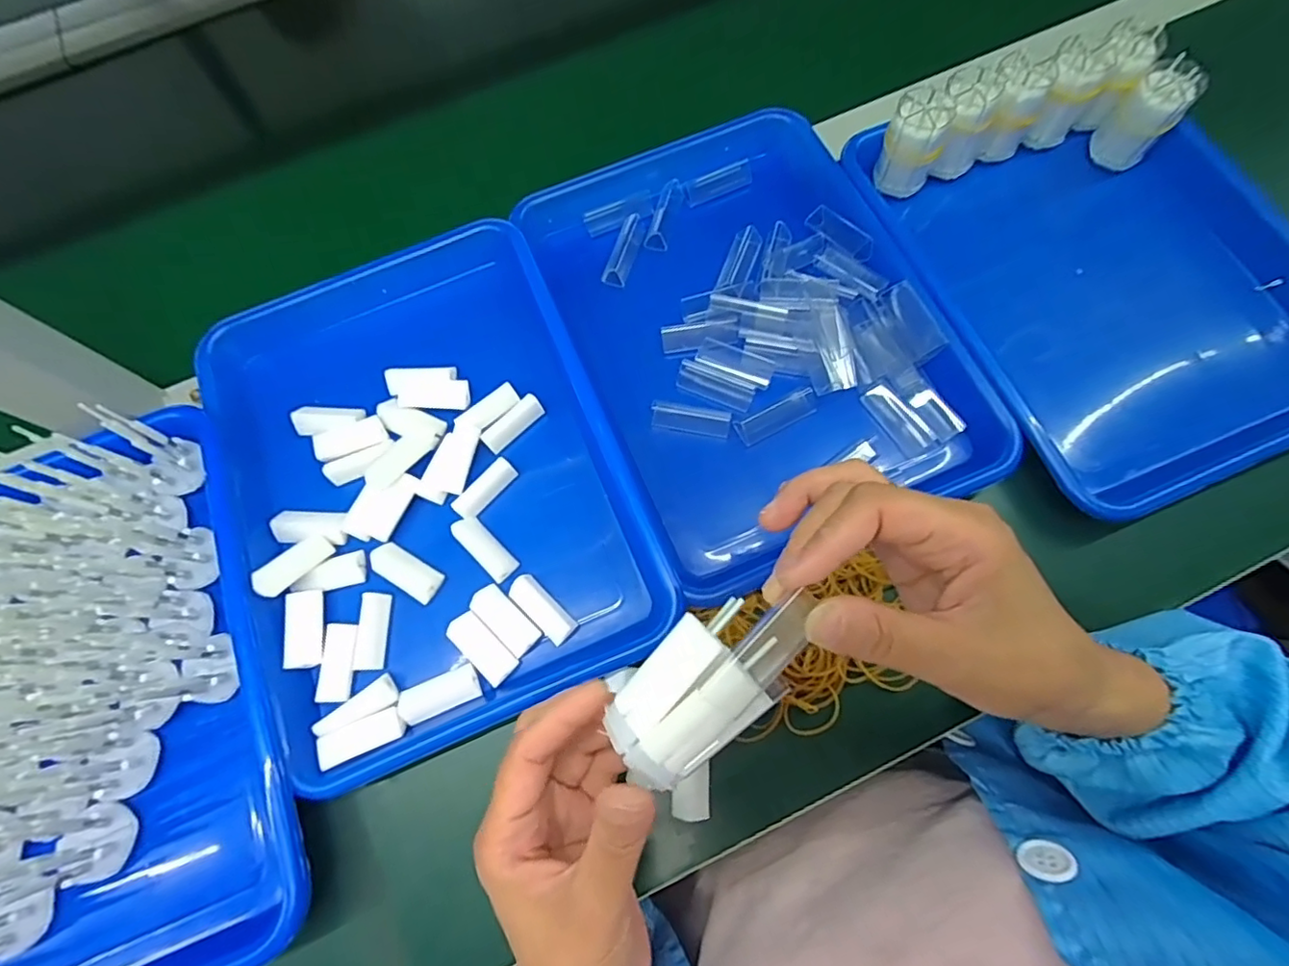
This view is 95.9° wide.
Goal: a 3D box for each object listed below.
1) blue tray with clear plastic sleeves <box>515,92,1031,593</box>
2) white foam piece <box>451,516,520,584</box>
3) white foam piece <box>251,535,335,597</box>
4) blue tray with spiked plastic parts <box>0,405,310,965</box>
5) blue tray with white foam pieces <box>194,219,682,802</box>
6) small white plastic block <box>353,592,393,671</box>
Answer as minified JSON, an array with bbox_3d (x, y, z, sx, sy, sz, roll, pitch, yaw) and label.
[{"bbox_3d":[0.072,-0.114,0.411,0.234,0.033,0.327,-23,72,-5],"label":"blue tray with clear plastic sleeves"},{"bbox_3d":[-0.101,0.040,0.368,0.018,0.008,0.046,-43,75,-11],"label":"white foam piece"},{"bbox_3d":[-0.219,0.052,0.363,0.018,0.012,0.047,35,49,13],"label":"white foam piece"},{"bbox_3d":[-0.341,0.135,0.324,0.245,0.070,0.322,-22,72,-5],"label":"blue tray with spiked plastic parts"},{"bbox_3d":[-0.144,-0.008,0.386,0.239,0.034,0.322,-24,72,-5],"label":"blue tray with white foam pieces"},{"bbox_3d":[-0.168,0.090,0.356,0.017,0.007,0.046,-1,72,2],"label":"small white plastic block"}]

